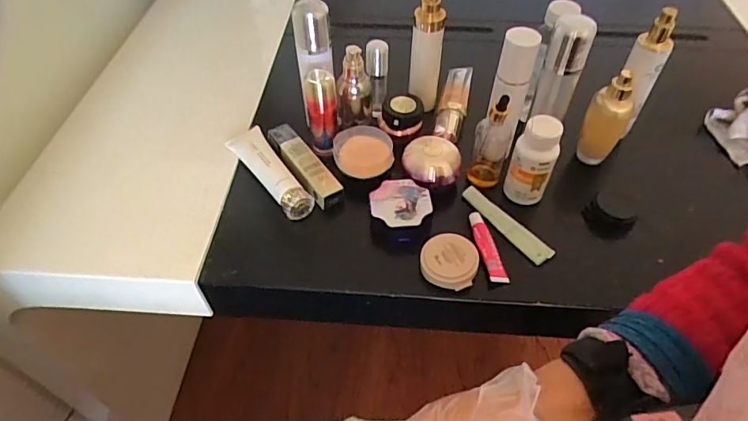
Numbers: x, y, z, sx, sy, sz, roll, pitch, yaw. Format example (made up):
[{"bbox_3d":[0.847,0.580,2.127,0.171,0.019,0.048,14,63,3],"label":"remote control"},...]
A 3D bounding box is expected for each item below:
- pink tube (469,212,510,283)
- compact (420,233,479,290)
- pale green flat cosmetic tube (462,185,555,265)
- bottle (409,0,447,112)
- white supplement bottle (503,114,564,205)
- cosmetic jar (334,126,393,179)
[{"bbox_3d":[0.132,0.041,0.568,0.020,0.010,0.092,-9,50,-8],"label":"pink tube"},{"bbox_3d":[0.085,0.056,0.549,0.062,0.020,0.062,12,51,10],"label":"compact"},{"bbox_3d":[0.161,0.014,0.594,0.027,0.009,0.131,-32,57,-24],"label":"pale green flat cosmetic tube"},{"bbox_3d":[0.073,-0.217,0.669,0.042,0.182,0.032,7,50,5],"label":"bottle"},{"bbox_3d":[0.192,-0.060,0.583,0.048,0.103,0.041,19,52,15],"label":"white supplement bottle"},{"bbox_3d":[-0.014,-0.080,0.627,0.075,0.027,0.074,0,50,0],"label":"cosmetic jar"}]

